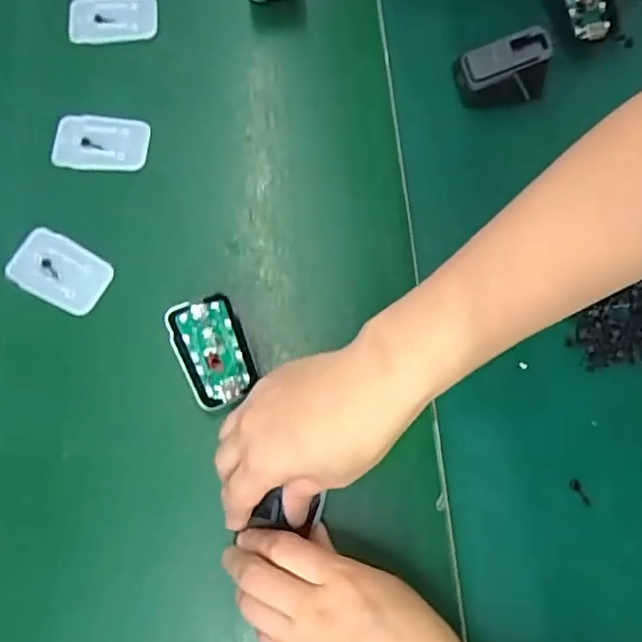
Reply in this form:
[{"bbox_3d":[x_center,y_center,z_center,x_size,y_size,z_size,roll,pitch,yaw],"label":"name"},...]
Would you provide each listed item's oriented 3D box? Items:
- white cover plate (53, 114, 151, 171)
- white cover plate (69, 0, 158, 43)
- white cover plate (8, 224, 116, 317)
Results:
[{"bbox_3d":[-0.166,-0.135,0.461,0.070,0.007,0.045,5,73,0],"label":"white cover plate"},{"bbox_3d":[-0.169,-0.246,0.497,0.069,0.011,0.038,-7,74,-3],"label":"white cover plate"},{"bbox_3d":[-0.186,-0.036,0.434,0.068,0.008,0.046,28,75,7],"label":"white cover plate"}]

